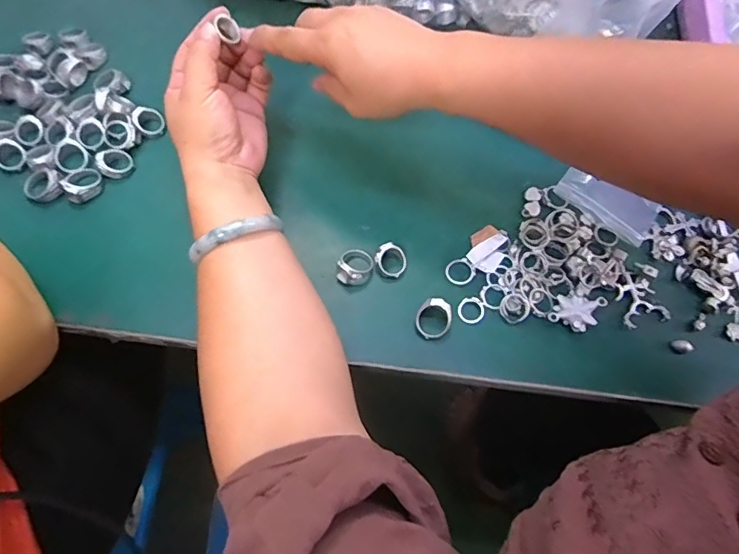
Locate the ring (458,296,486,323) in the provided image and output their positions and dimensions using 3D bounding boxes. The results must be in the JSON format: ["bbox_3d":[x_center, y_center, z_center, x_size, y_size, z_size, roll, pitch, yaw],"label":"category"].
[{"bbox_3d":[0.077,0.025,0.372,0.020,0.004,0.019,1,66,-2],"label":"ring"}]

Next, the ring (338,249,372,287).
[{"bbox_3d":[-0.011,-0.009,0.379,0.024,0.018,0.029,18,67,6],"label":"ring"}]

